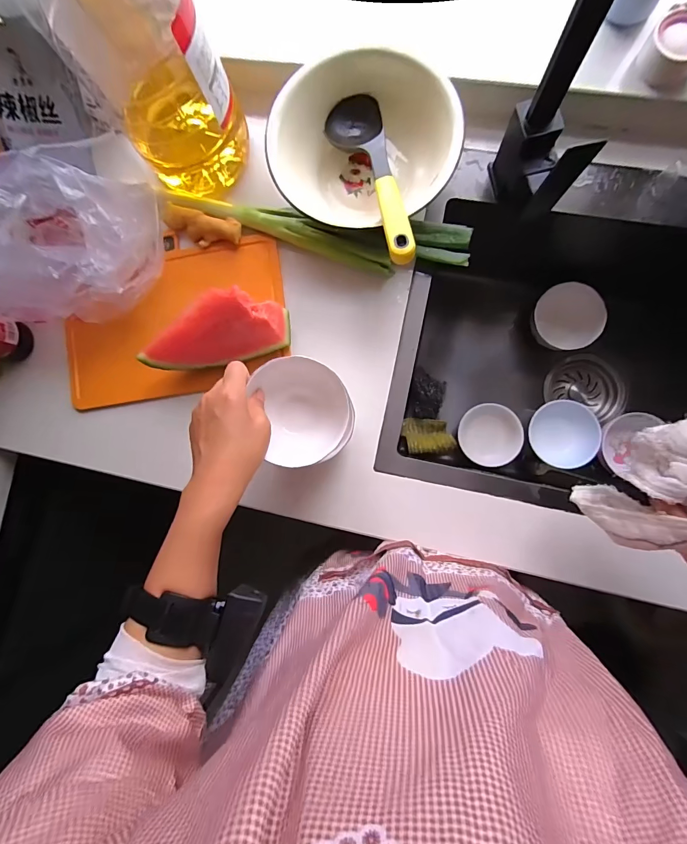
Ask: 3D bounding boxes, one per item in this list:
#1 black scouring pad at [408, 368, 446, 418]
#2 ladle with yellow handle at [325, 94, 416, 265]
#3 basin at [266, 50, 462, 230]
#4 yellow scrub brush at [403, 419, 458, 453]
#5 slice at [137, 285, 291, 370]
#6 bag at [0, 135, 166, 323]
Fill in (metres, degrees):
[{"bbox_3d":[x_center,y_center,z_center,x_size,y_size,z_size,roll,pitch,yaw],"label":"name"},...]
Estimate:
[{"bbox_3d":[0.153,-0.048,0.682,0.055,0.050,0.085,9,87,7],"label":"black scouring pad"},{"bbox_3d":[0.037,-0.297,0.457,0.068,0.035,0.270,-16,66,5],"label":"ladle with yellow handle"},{"bbox_3d":[0.024,-0.352,0.487,0.210,0.073,0.195,0,86,6],"label":"basin"},{"bbox_3d":[0.154,0.023,0.685,0.085,0.025,0.063,-6,86,6],"label":"yellow scrub brush"},{"bbox_3d":[-0.159,-0.100,0.467,0.178,0.127,0.048,-18,85,5],"label":"slice"},{"bbox_3d":[-0.364,-0.245,0.466,0.237,0.156,0.200,-6,86,6],"label":"bag"}]

